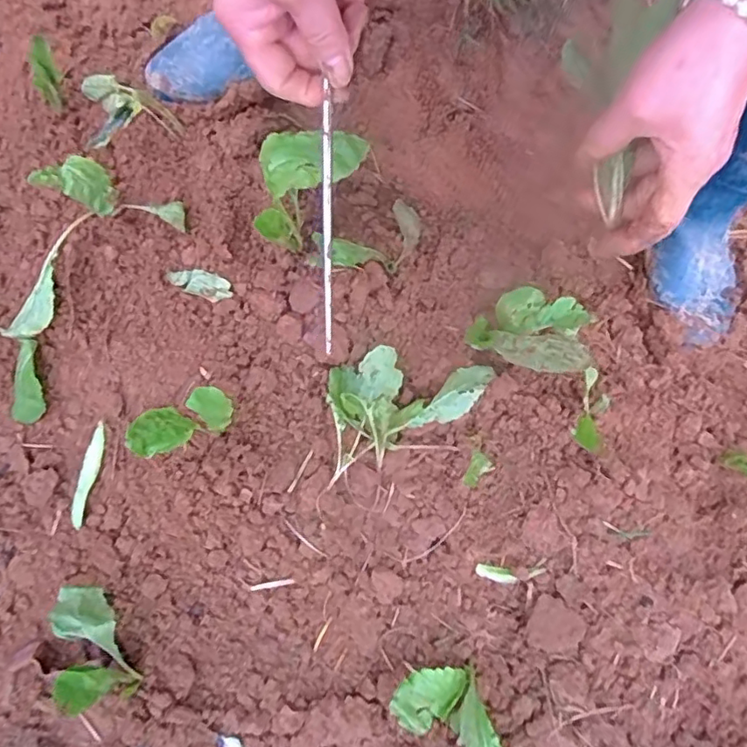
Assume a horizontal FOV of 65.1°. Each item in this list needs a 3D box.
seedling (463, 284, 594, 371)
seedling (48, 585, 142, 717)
[{"bbox_3d":[0.148,-0.042,0.561,0.099,0.096,0.089,22,79,4],"label":"seedling"},{"bbox_3d":[-0.249,0.244,0.527,0.056,0.088,0.108,-12,79,-3],"label":"seedling"}]

